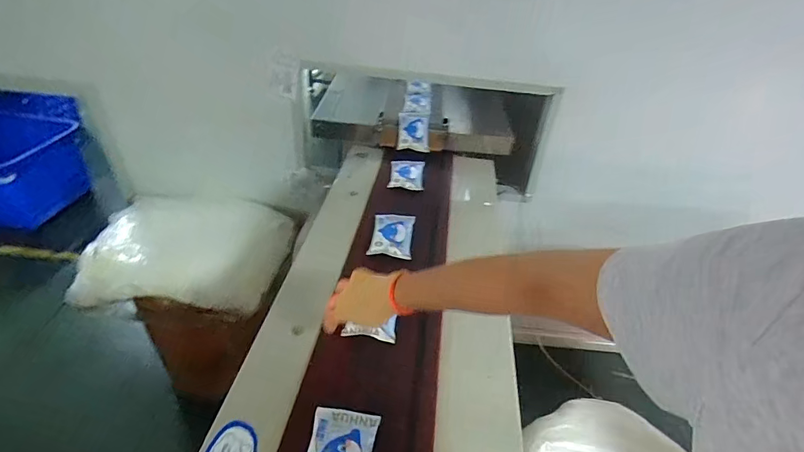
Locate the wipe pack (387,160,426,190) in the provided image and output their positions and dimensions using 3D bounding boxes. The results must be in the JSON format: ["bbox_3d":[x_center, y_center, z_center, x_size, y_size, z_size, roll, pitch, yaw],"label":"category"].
[{"bbox_3d":[0.014,-0.143,1.136,0.090,0.019,0.124,7,37,0],"label":"wipe pack"}]

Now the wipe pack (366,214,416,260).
[{"bbox_3d":[-0.020,0.015,0.914,0.088,0.015,0.142,8,37,0],"label":"wipe pack"}]

